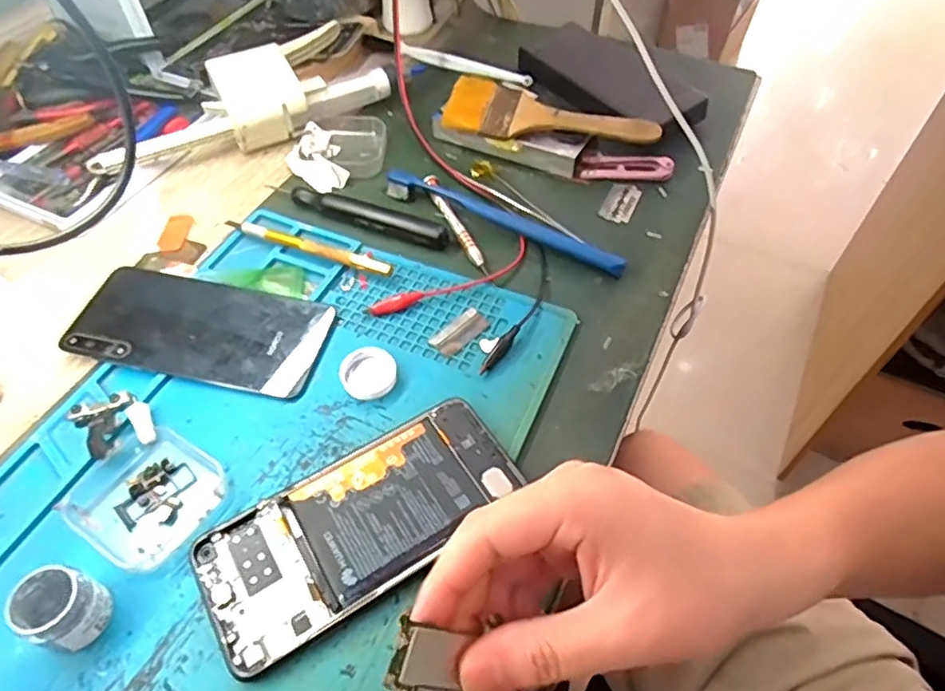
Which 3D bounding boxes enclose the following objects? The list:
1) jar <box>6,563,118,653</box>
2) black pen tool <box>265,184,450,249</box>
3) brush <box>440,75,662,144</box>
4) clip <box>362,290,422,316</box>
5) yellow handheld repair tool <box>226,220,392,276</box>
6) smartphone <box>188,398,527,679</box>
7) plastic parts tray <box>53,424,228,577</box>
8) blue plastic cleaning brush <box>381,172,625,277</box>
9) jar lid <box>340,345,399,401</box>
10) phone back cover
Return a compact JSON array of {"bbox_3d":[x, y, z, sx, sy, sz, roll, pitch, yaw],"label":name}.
[{"bbox_3d":[-0.182,0.116,0.274,0.031,0.029,0.029,0,52,0],"label":"jar"},{"bbox_3d":[-0.084,-0.097,0.448,0.144,0.012,0.017,21,55,16],"label":"black pen tool"},{"bbox_3d":[0.058,-0.172,0.477,0.161,0.010,0.058,19,60,12],"label":"brush"},{"bbox_3d":[-0.049,-0.027,0.395,0.038,0.009,0.011,-22,54,-16],"label":"clip"},{"bbox_3d":[-0.113,-0.068,0.426,0.127,0.012,0.011,19,55,14],"label":"yellow handheld repair tool"},{"bbox_3d":[-0.054,0.087,0.306,0.156,0.009,0.070,-27,57,-19],"label":"smartphone"},{"bbox_3d":[-0.165,0.076,0.316,0.066,0.011,0.063,28,58,20],"label":"plastic parts tray"},{"bbox_3d":[0.020,-0.090,0.442,0.187,0.018,0.017,23,56,17],"label":"blue plastic cleaning brush"},{"bbox_3d":[-0.061,0.016,0.363,0.032,0.008,0.033,0,52,0],"label":"jar lid"},{"bbox_3d":[-0.169,-0.012,0.386,0.152,0.009,0.071,9,53,7],"label":"phone back cover"}]

